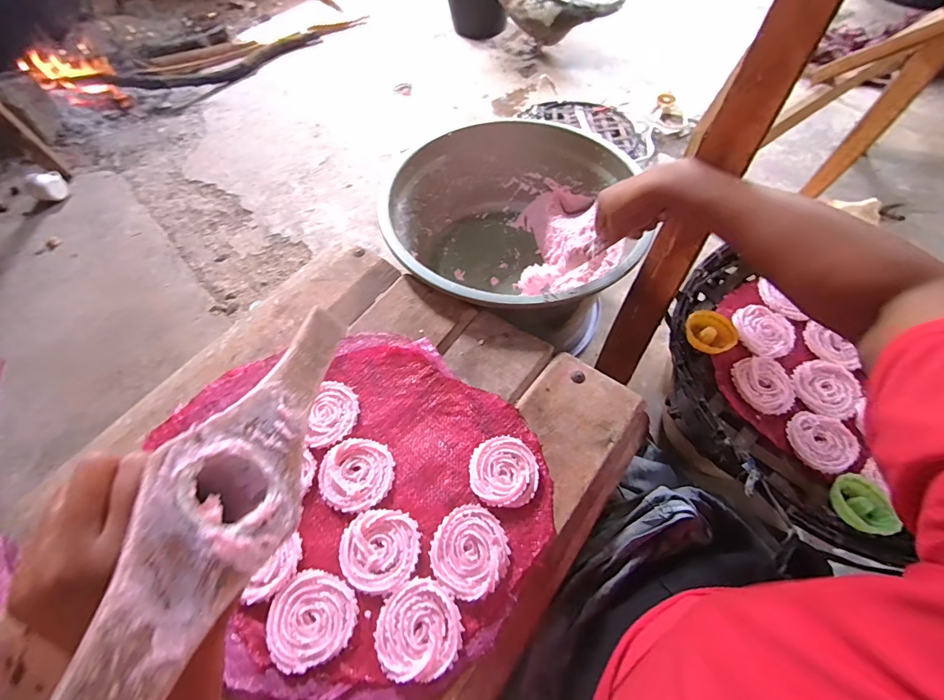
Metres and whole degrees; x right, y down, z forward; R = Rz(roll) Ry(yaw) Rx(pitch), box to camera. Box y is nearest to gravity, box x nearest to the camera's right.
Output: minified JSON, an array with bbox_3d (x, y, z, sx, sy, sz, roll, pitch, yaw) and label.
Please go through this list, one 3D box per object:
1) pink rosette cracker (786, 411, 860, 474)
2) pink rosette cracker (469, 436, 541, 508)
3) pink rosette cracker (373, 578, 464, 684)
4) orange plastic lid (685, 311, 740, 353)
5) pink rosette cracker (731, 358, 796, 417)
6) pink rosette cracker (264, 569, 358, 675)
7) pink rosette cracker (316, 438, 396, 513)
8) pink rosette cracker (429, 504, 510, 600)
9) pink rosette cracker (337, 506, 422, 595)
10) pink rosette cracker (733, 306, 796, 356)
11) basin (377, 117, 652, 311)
[{"bbox_3d":[0.401,0.104,0.480,0.062,0.008,0.070,-34,63,-16],"label":"pink rosette cracker"},{"bbox_3d":[0.035,0.129,0.451,0.073,0.014,0.074,-3,59,2],"label":"pink rosette cracker"},{"bbox_3d":[-0.049,0.253,0.378,0.075,0.008,0.075,-2,59,3],"label":"pink rosette cracker"},{"bbox_3d":[0.308,-0.022,0.543,0.062,0.024,0.062,-40,65,-19],"label":"orange plastic lid"},{"bbox_3d":[0.362,0.041,0.516,0.070,0.009,0.073,-2,59,3],"label":"pink rosette cracker"},{"bbox_3d":[-0.148,0.246,0.385,0.078,0.006,0.076,-2,59,3],"label":"pink rosette cracker"},{"bbox_3d":[-0.125,0.133,0.452,0.079,0.011,0.074,-2,59,3],"label":"pink rosette cracker"},{"bbox_3d":[-0.003,0.193,0.409,0.076,0.009,0.076,-2,59,3],"label":"pink rosette cracker"},{"bbox_3d":[-0.090,0.195,0.413,0.076,0.007,0.075,-2,59,3],"label":"pink rosette cracker"},{"bbox_3d":[0.386,-0.025,0.557,0.070,0.013,0.077,-40,65,-19],"label":"pink rosette cracker"},{"bbox_3d":[0.061,-0.191,0.718,0.373,0.182,0.386,-2,59,3],"label":"basin"}]

